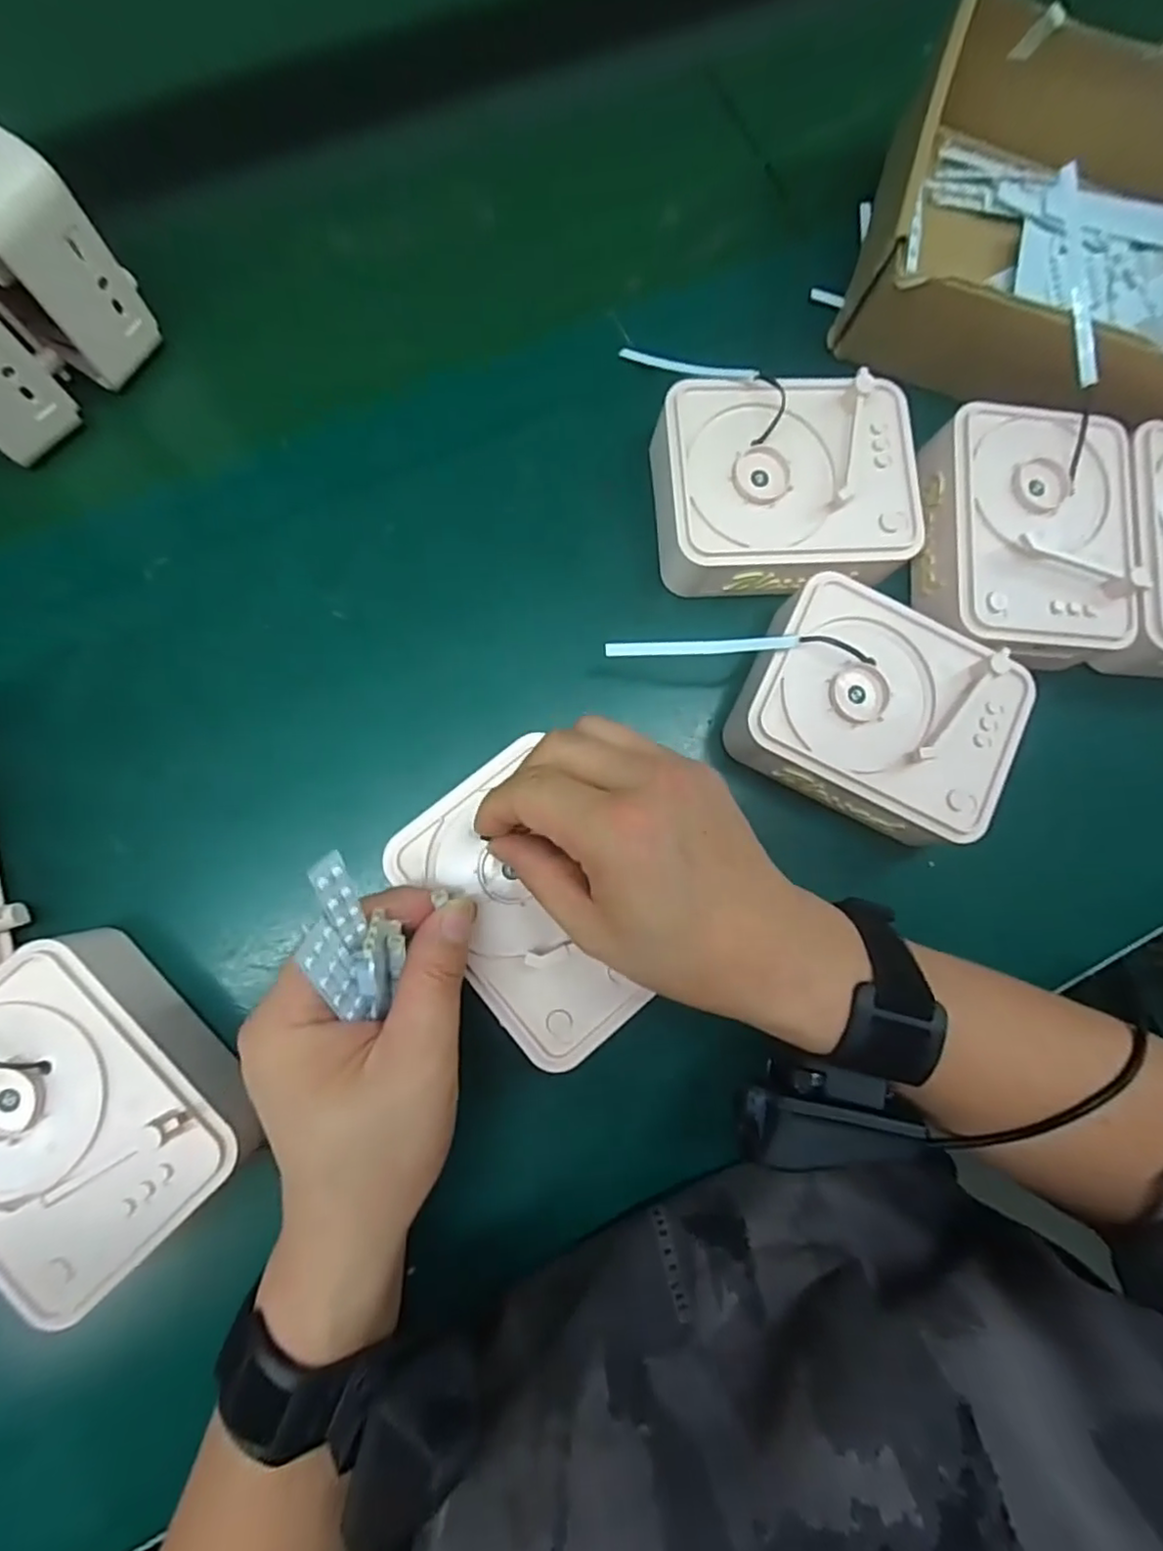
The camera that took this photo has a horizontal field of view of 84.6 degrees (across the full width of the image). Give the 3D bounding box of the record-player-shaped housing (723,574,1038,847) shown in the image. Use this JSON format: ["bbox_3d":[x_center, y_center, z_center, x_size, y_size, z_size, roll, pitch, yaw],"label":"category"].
[{"bbox_3d":[0.145,-0.029,0.327,0.131,0.055,0.101,26,81,0],"label":"record-player-shaped housing"}]

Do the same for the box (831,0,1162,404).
[{"bbox_3d":[0.272,-0.290,0.352,0.217,0.080,0.210,26,81,-1],"label":"box"}]

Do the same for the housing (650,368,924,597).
[{"bbox_3d":[0.103,-0.146,0.328,0.130,0.044,0.098,-3,82,-5],"label":"housing"}]

